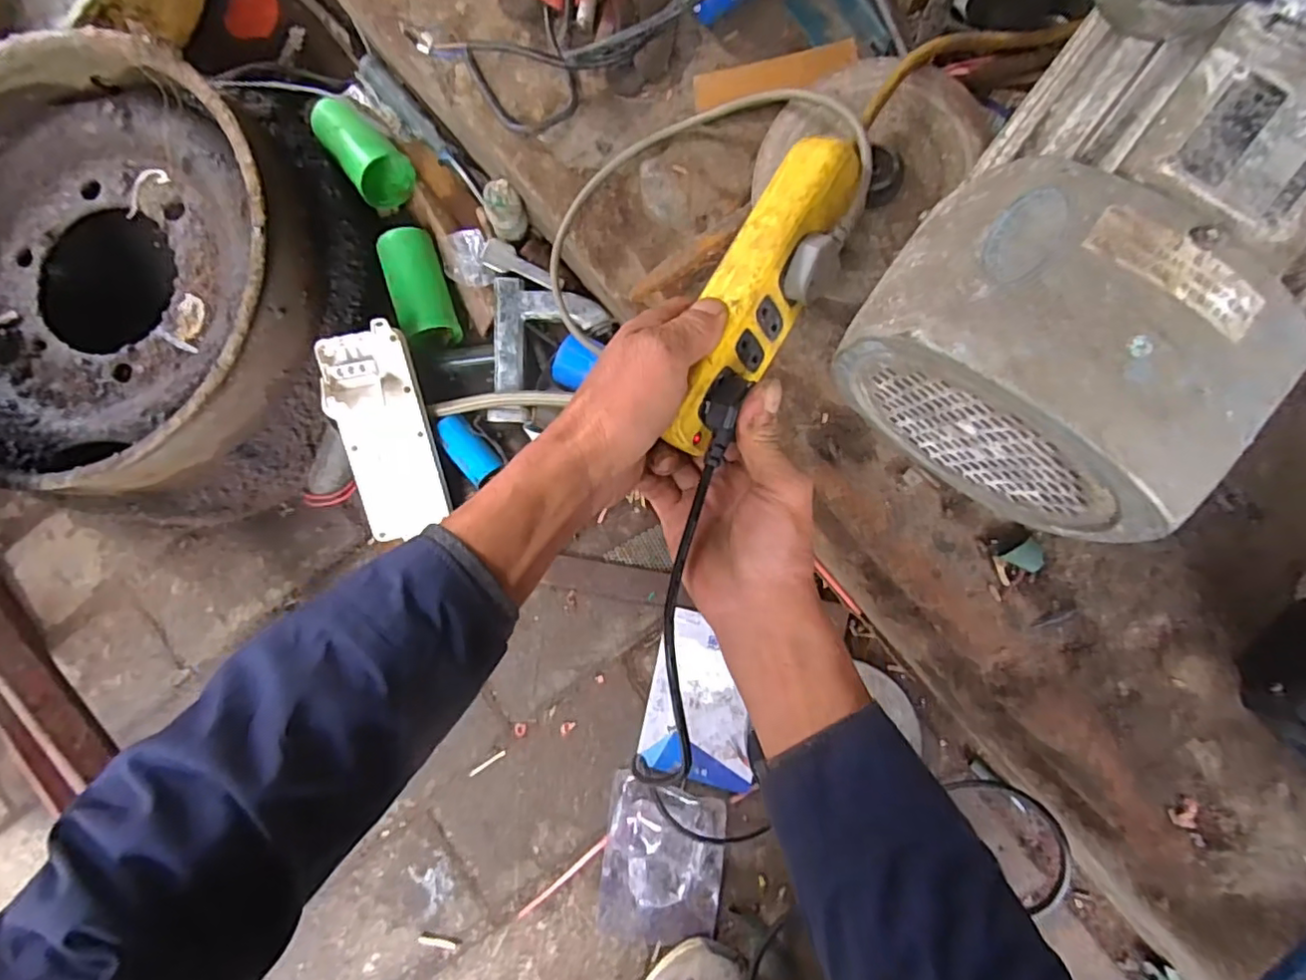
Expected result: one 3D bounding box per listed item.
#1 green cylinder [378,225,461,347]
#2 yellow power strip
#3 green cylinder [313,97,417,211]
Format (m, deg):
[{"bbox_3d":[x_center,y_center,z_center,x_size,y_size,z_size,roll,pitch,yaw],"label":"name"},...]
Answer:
[{"bbox_3d":[-0.235,-0.202,0.606,0.054,0.051,0.120,-21,83,4],"label":"green cylinder"},{"bbox_3d":[0.058,-0.109,0.347,0.047,0.044,0.186,26,91,8],"label":"yellow power strip"},{"bbox_3d":[-0.293,-0.342,0.612,0.058,0.046,0.111,-41,82,2],"label":"green cylinder"}]

